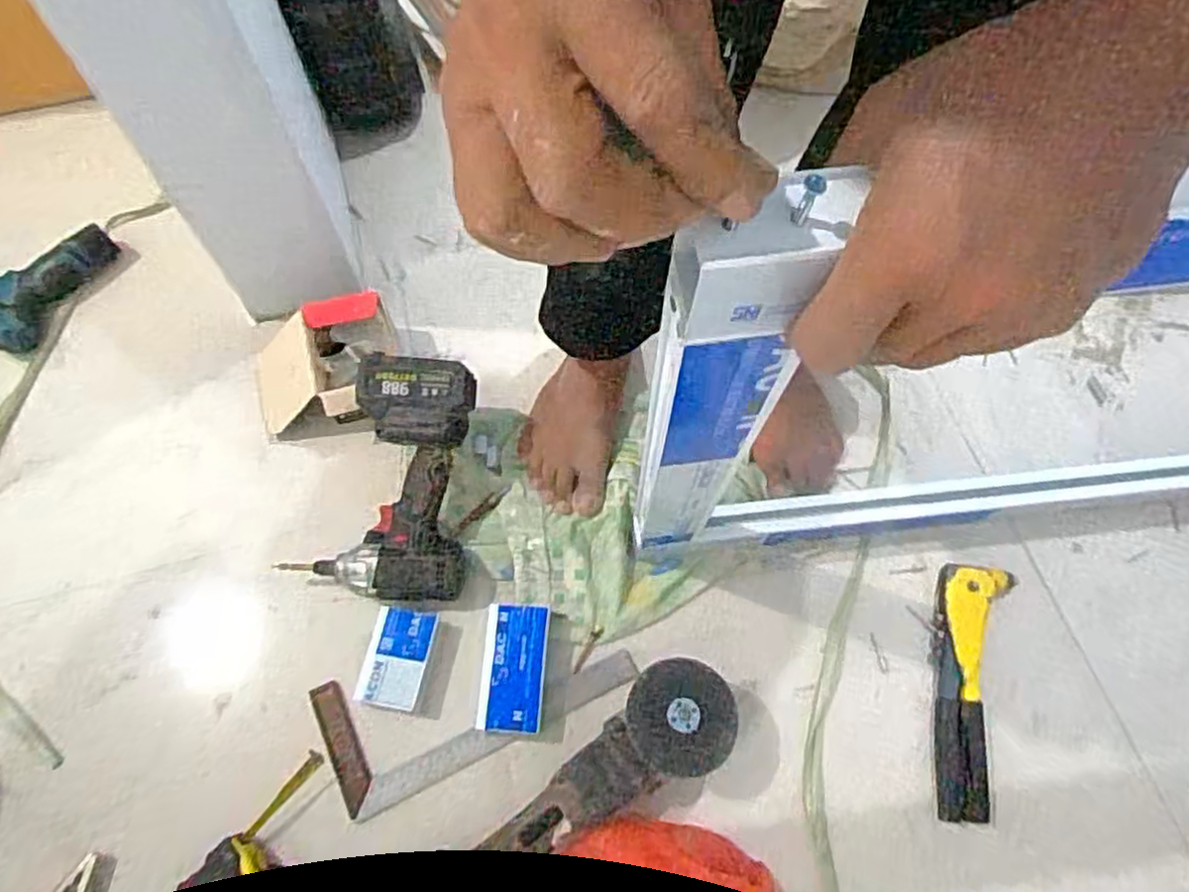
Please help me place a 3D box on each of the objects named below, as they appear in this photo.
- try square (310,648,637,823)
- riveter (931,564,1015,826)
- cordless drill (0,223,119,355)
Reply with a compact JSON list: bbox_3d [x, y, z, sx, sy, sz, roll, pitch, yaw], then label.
[{"bbox_3d":[-0.119,0.244,0.747,0.301,0.022,0.129,-24,68,-10],"label":"try square"},{"bbox_3d":[0.364,0.237,0.736,0.068,0.020,0.246,17,67,8],"label":"riveter"},{"bbox_3d":[-0.735,-0.211,0.934,0.180,0.054,0.186,17,67,7],"label":"cordless drill"}]

